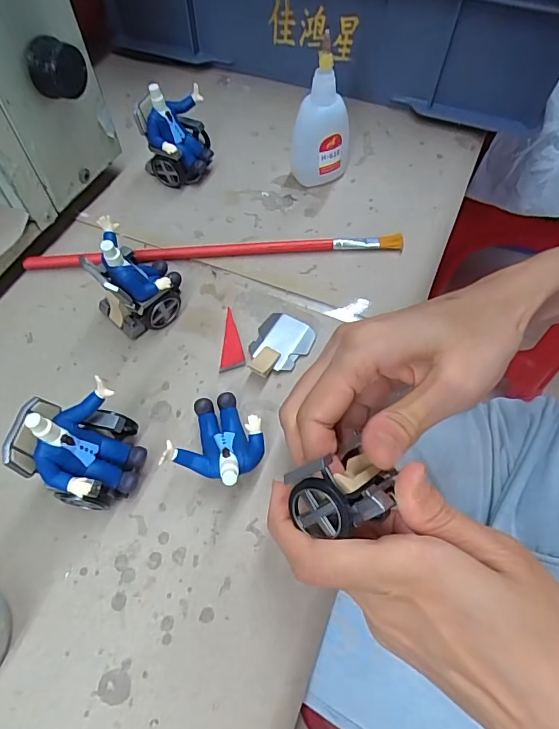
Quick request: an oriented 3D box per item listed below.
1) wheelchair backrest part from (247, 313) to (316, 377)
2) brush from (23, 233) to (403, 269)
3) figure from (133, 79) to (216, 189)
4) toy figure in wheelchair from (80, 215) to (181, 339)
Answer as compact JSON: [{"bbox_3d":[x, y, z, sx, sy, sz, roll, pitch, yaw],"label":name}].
[{"bbox_3d":[0.000,-0.011,0.292,0.034,0.005,0.045,27,64,14],"label":"wheelchair backrest part"},{"bbox_3d":[-0.043,-0.079,0.327,0.259,0.005,0.010,-4,105,-3],"label":"brush"},{"bbox_3d":[-0.079,-0.171,0.354,0.052,0.058,0.043,-13,62,-8],"label":"figure"},{"bbox_3d":[-0.089,-0.054,0.281,0.050,0.069,0.045,-27,64,-14],"label":"toy figure in wheelchair"}]

